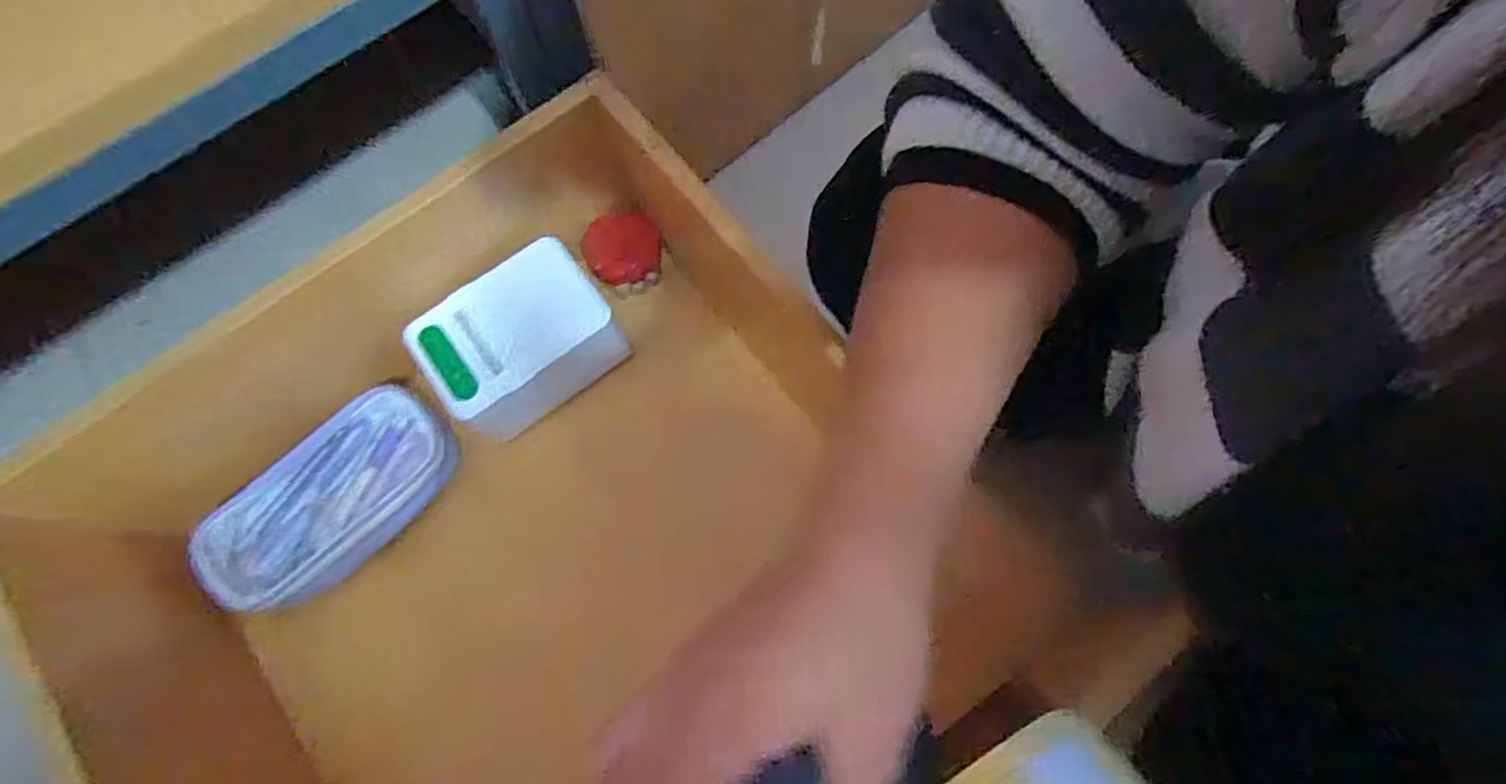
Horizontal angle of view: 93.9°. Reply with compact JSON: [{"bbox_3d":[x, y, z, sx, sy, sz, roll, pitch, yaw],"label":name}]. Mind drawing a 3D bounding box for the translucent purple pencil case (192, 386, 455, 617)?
[{"bbox_3d":[-0.358,0.092,0.596,0.109,0.047,0.206,39,78,13],"label":"translucent purple pencil case"}]

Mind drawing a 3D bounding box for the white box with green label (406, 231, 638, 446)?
[{"bbox_3d":[-0.204,-0.044,0.630,0.155,0.092,0.106,-37,75,-9],"label":"white box with green label"}]

